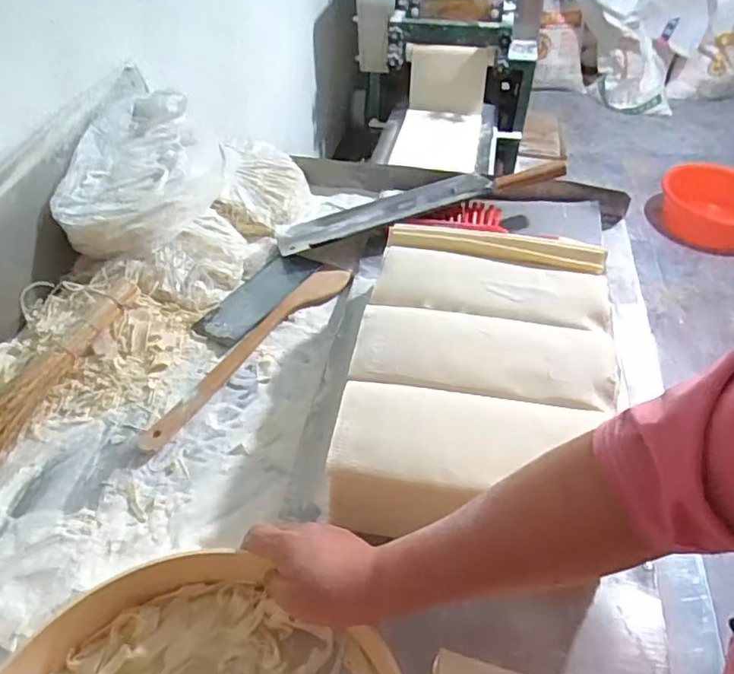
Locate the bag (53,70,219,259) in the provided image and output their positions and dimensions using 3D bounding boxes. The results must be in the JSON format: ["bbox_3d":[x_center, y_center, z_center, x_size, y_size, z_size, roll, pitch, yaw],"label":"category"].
[{"bbox_3d":[-0.317,-0.246,0.830,0.162,0.099,0.309,7,45,6],"label":"bag"}]

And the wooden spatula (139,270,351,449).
[{"bbox_3d":[-0.144,0.007,0.731,0.037,0.017,0.364,27,51,24],"label":"wooden spatula"}]

